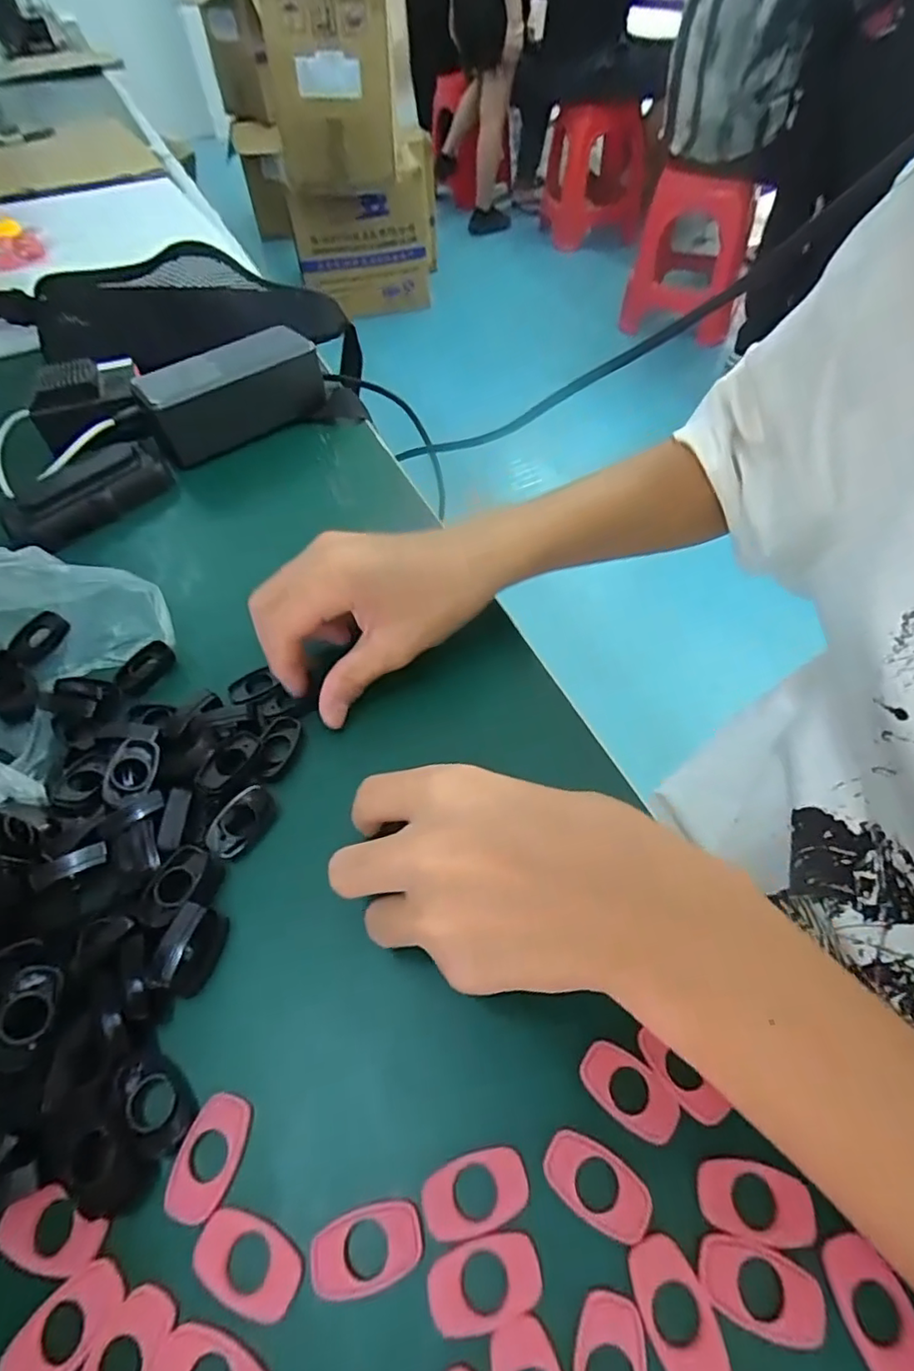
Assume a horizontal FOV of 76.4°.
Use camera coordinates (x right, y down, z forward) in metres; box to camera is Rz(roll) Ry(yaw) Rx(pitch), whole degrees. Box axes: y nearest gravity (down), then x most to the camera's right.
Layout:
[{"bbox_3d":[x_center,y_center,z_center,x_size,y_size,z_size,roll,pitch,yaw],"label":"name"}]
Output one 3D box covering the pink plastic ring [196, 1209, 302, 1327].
[{"bbox_3d":[-0.062,0.169,0.170,0.033,0.004,0.019,19,55,16],"label":"pink plastic ring"}]

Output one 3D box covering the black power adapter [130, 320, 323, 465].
[{"bbox_3d":[-0.164,-0.214,0.430,0.128,0.052,0.045,-40,61,-23],"label":"black power adapter"}]

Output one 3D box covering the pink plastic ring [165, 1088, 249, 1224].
[{"bbox_3d":[-0.079,0.150,0.186,0.019,0.004,0.032,9,53,8],"label":"pink plastic ring"}]

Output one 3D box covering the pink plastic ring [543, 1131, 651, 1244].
[{"bbox_3d":[0.043,0.153,0.178,0.033,0.004,0.018,23,56,18],"label":"pink plastic ring"}]

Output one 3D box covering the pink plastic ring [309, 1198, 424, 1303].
[{"bbox_3d":[-0.027,0.166,0.171,0.033,0.004,0.018,-14,53,-10],"label":"pink plastic ring"}]

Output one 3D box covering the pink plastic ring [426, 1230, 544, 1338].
[{"bbox_3d":[0.008,0.171,0.167,0.032,0.004,0.019,-13,53,-9],"label":"pink plastic ring"}]

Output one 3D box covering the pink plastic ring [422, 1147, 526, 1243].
[{"bbox_3d":[0.006,0.155,0.178,0.032,0.004,0.018,-9,52,-6],"label":"pink plastic ring"}]

